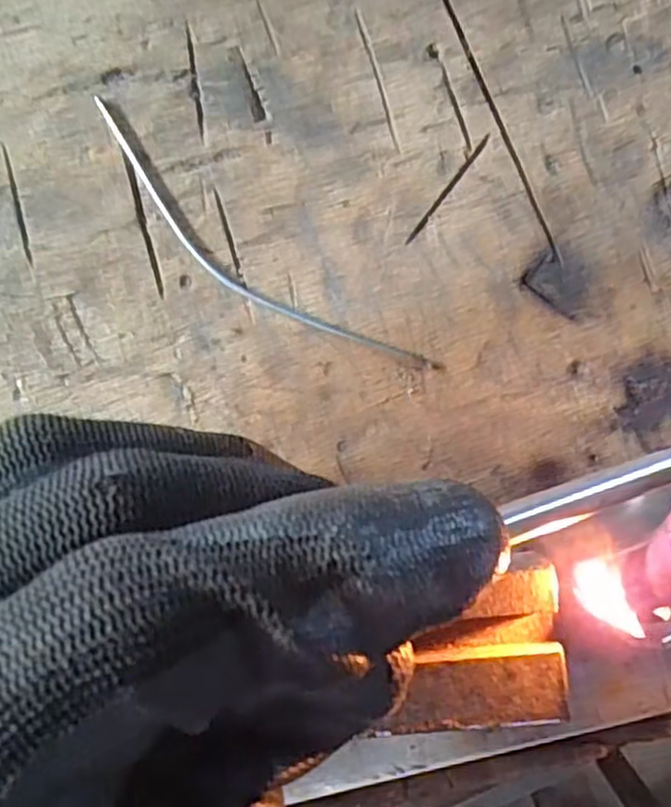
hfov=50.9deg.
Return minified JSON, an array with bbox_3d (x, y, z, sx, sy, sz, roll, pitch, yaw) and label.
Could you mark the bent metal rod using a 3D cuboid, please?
[{"bbox_3d":[-0.020,-0.033,0.157,0.098,0.004,0.015,38,90,5],"label":"bent metal rod"}]

